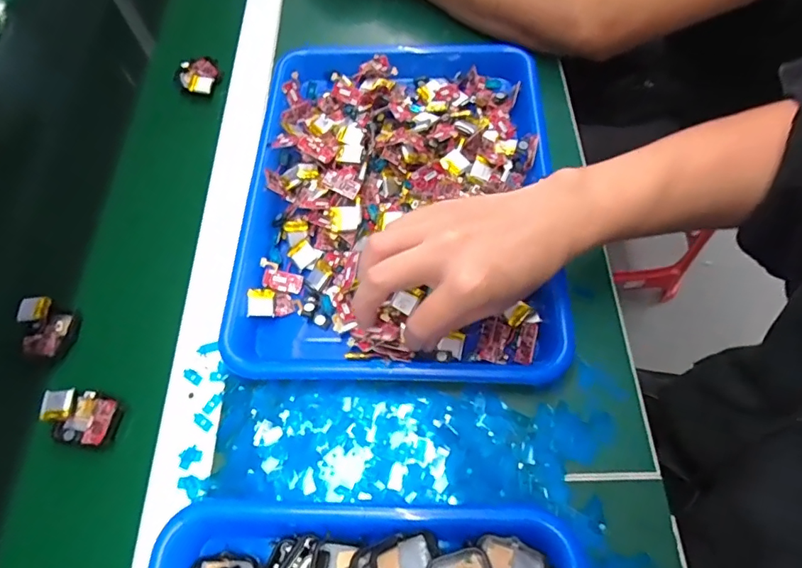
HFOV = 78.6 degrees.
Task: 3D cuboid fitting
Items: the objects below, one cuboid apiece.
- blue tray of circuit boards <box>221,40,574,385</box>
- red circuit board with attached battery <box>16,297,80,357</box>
[{"bbox_3d":[-0.001,-0.087,0.411,0.256,0.046,0.341,0,63,3],"label":"blue tray of circuit boards"},{"bbox_3d":[-0.280,0.034,0.383,0.048,0.015,0.039,25,67,14],"label":"red circuit board with attached battery"}]

